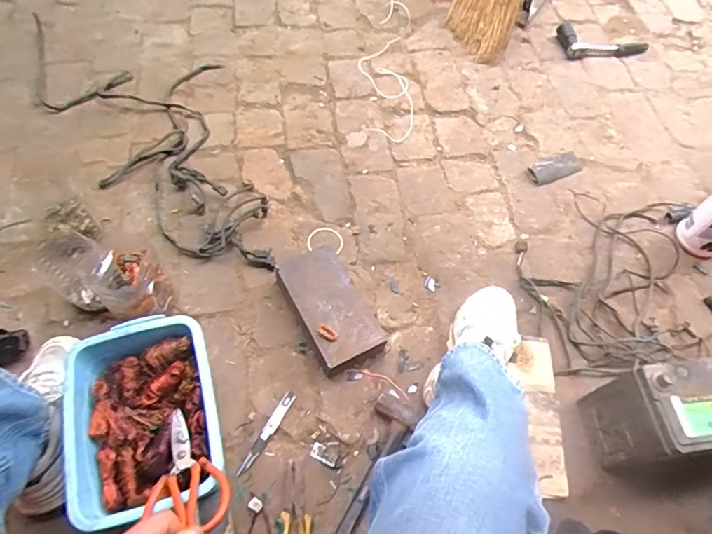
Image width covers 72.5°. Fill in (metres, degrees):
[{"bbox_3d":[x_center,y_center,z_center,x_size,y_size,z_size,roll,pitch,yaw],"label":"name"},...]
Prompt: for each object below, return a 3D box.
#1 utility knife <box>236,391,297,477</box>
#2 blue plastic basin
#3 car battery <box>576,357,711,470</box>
[{"bbox_3d":[-0.151,0.285,0.832,0.021,0.014,0.154,27,64,11],"label":"utility knife"},{"bbox_3d":[-0.310,0.217,0.712,0.200,0.087,0.292,-12,63,-9],"label":"blue plastic basin"},{"bbox_3d":[0.514,0.231,0.762,0.223,0.196,0.123,-6,63,-2],"label":"car battery"}]

